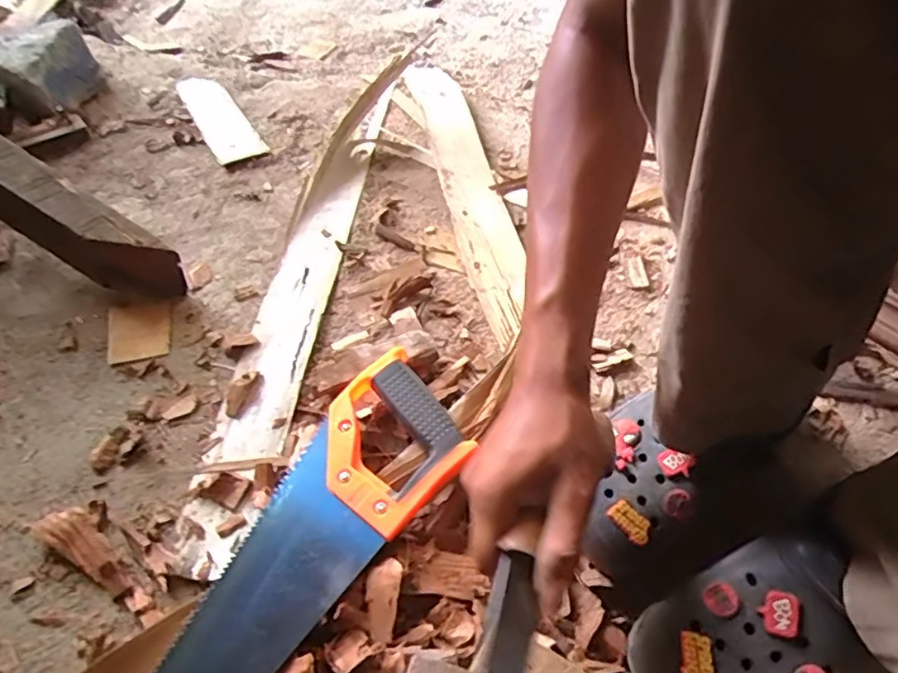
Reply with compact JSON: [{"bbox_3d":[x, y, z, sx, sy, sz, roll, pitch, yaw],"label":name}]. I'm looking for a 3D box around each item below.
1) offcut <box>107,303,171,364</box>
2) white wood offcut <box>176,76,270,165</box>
[{"bbox_3d":[-0.299,-0.006,0.557,0.055,0.009,0.063,-10,54,-10],"label":"offcut"},{"bbox_3d":[-0.310,-0.297,0.768,0.065,0.021,0.201,-26,58,-21],"label":"white wood offcut"}]

